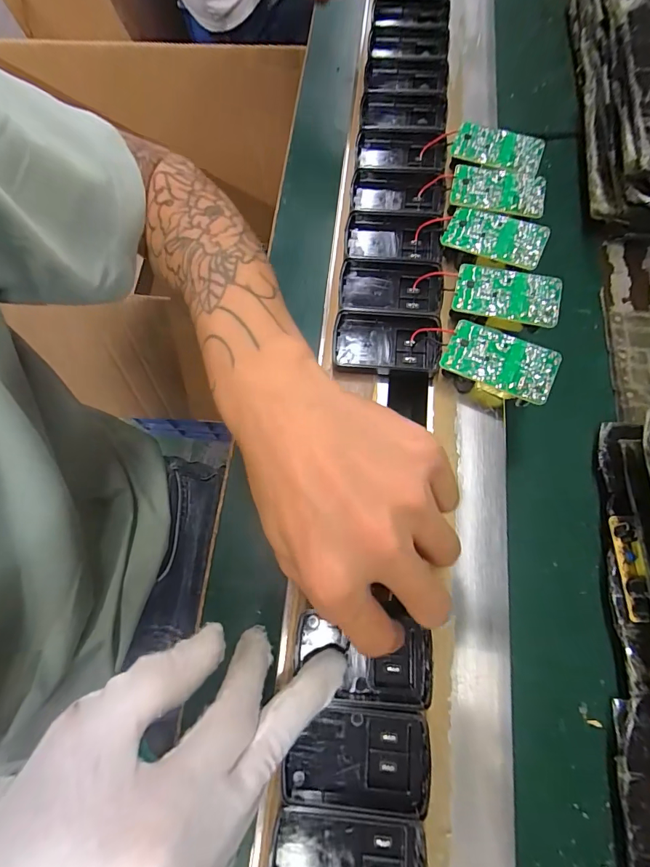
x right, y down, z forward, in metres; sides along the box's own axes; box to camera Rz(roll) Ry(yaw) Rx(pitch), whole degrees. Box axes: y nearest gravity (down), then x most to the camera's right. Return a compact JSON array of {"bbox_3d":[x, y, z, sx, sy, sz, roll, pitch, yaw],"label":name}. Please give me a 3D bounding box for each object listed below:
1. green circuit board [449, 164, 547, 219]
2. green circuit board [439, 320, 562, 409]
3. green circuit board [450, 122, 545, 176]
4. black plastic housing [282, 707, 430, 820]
[{"bbox_3d":[0.121,-0.170,0.283,0.063,0.004,0.038,12,73,5],"label":"green circuit board"},{"bbox_3d":[0.106,-0.040,0.253,0.063,0.027,0.037,26,74,10],"label":"green circuit board"},{"bbox_3d":[0.126,-0.207,0.292,0.062,0.006,0.034,20,73,8],"label":"green circuit board"},{"bbox_3d":[0.016,0.159,0.198,0.069,0.012,0.044,3,72,2],"label":"black plastic housing"}]

